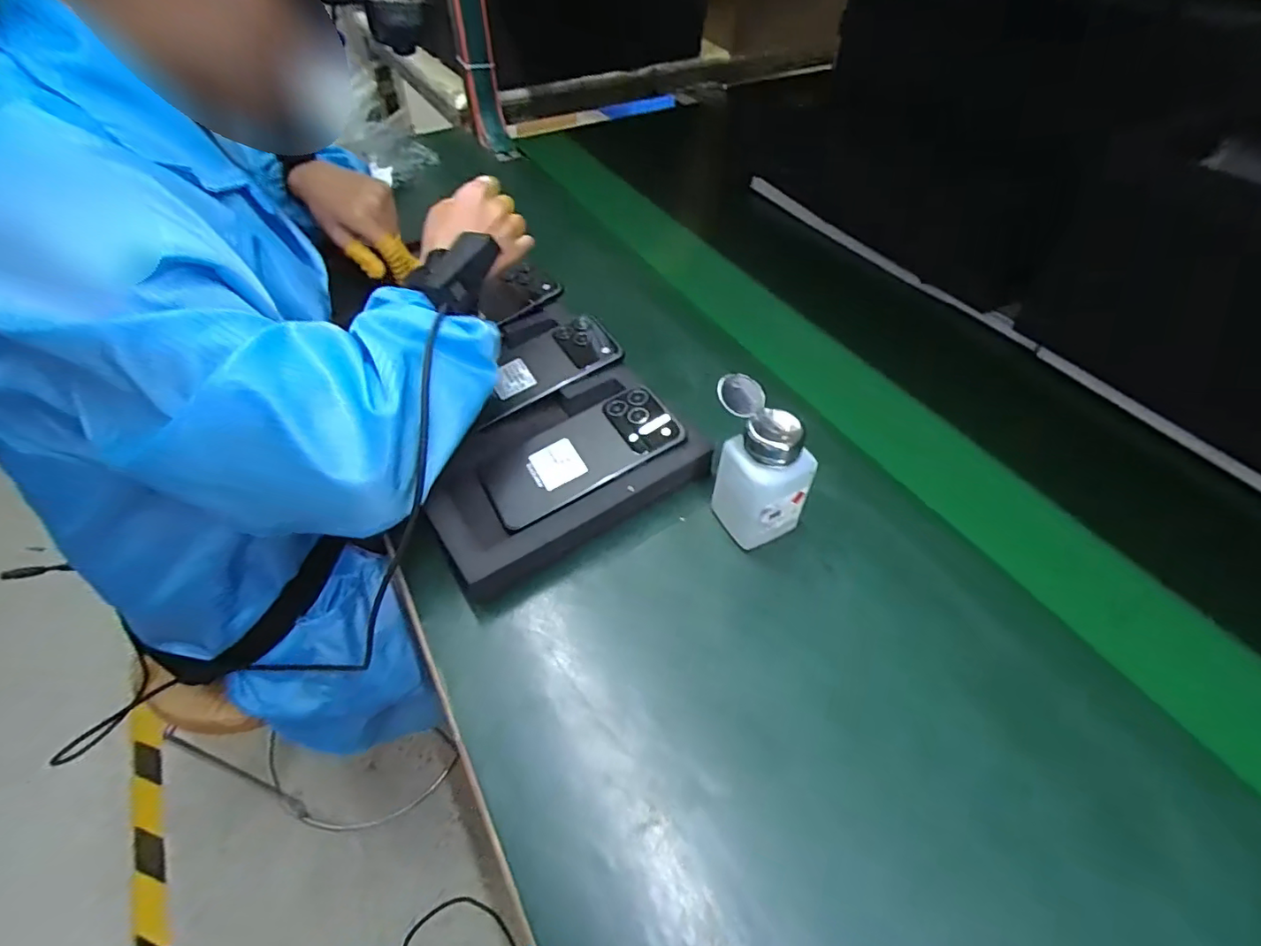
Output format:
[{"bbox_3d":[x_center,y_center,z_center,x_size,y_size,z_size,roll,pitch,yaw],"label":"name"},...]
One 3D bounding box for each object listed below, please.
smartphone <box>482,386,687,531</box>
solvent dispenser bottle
[{"bbox_3d":[-0.042,-0.020,0.457,0.159,0.013,0.081,-30,52,-8],"label":"smartphone"},{"bbox_3d":[0.092,-0.006,0.409,0.055,0.113,0.075,-21,54,-17],"label":"solvent dispenser bottle"}]

